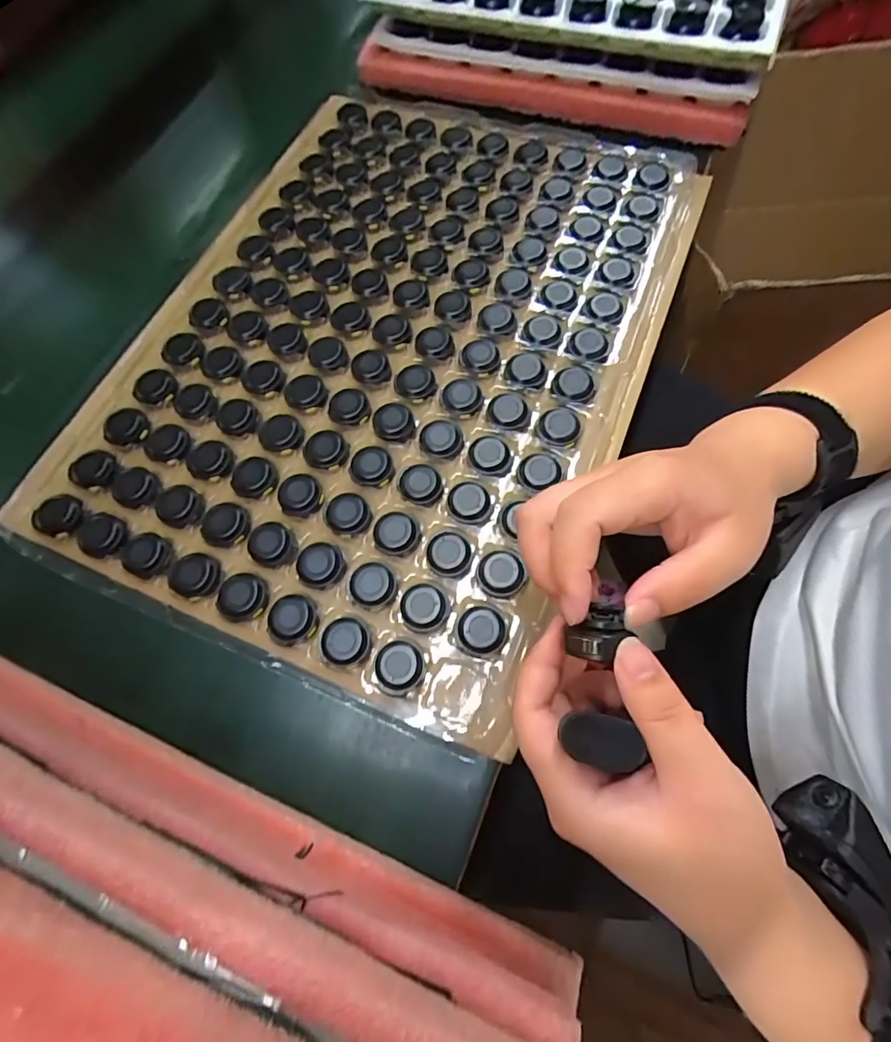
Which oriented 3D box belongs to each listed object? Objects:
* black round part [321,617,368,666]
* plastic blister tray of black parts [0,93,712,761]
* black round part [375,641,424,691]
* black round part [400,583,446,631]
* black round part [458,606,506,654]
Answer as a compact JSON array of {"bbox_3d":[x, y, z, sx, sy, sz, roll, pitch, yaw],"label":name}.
[{"bbox_3d":[-0.061,0.071,0.282,0.026,0.006,0.027,-1,69,2],"label":"black round part"},{"bbox_3d":[-0.040,-0.144,0.366,0.360,0.018,0.502,22,72,10],"label":"plastic blister tray of black parts"},{"bbox_3d":[-0.027,0.084,0.276,0.027,0.005,0.027,-1,69,2],"label":"black round part"},{"bbox_3d":[-0.014,0.051,0.287,0.027,0.004,0.028,-17,70,-4],"label":"black round part"},{"bbox_3d":[0.021,0.064,0.280,0.026,0.004,0.027,-2,69,2],"label":"black round part"}]

